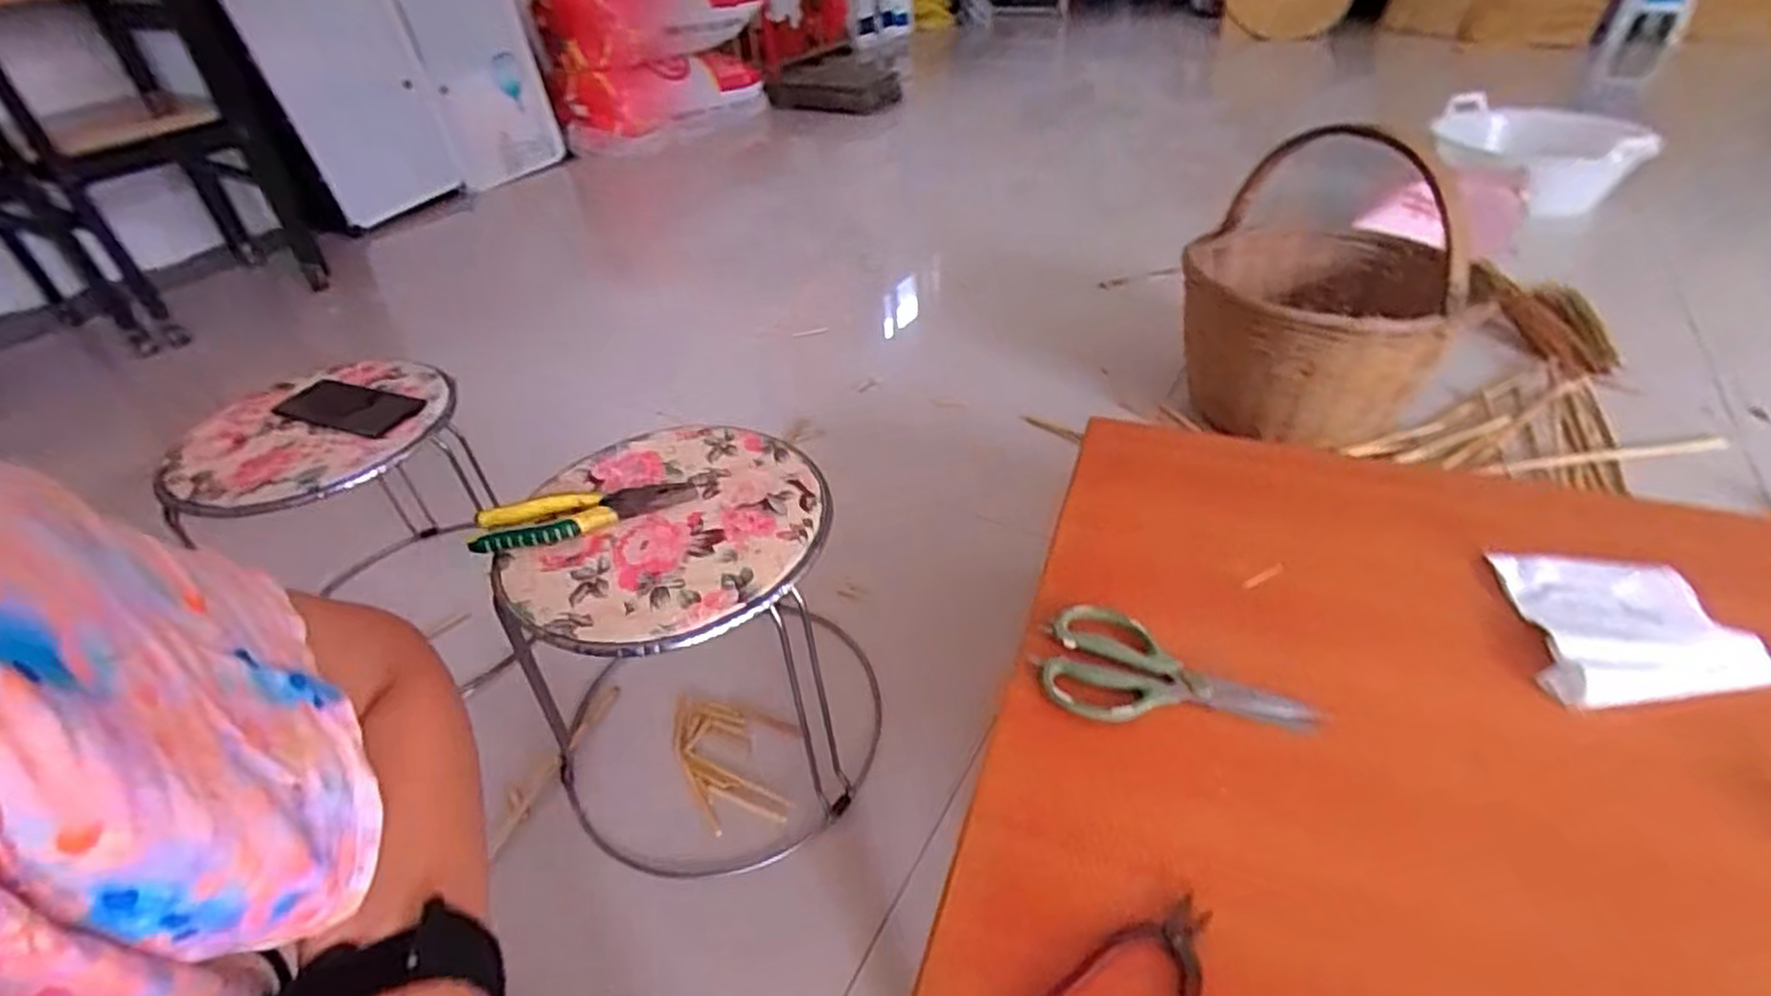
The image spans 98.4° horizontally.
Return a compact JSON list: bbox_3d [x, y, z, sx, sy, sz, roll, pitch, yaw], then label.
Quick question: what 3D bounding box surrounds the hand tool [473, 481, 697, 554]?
[{"bbox_3d":[-0.268,0.013,0.683,0.192,0.018,0.052,-14,40,-12],"label":"hand tool"}]

